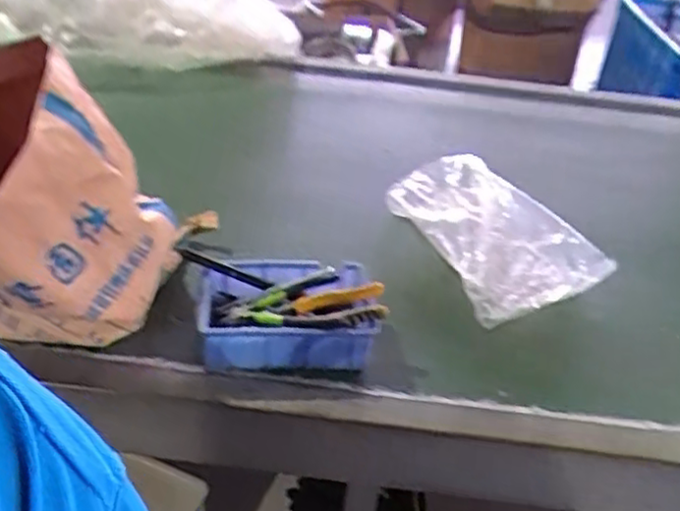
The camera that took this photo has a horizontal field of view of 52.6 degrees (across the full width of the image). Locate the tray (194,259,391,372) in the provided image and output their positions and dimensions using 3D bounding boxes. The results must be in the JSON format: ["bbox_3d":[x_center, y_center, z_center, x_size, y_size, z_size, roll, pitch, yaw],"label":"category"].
[{"bbox_3d":[-0.059,0.067,0.803,0.205,0.077,0.139,2,35,-5],"label":"tray"}]

